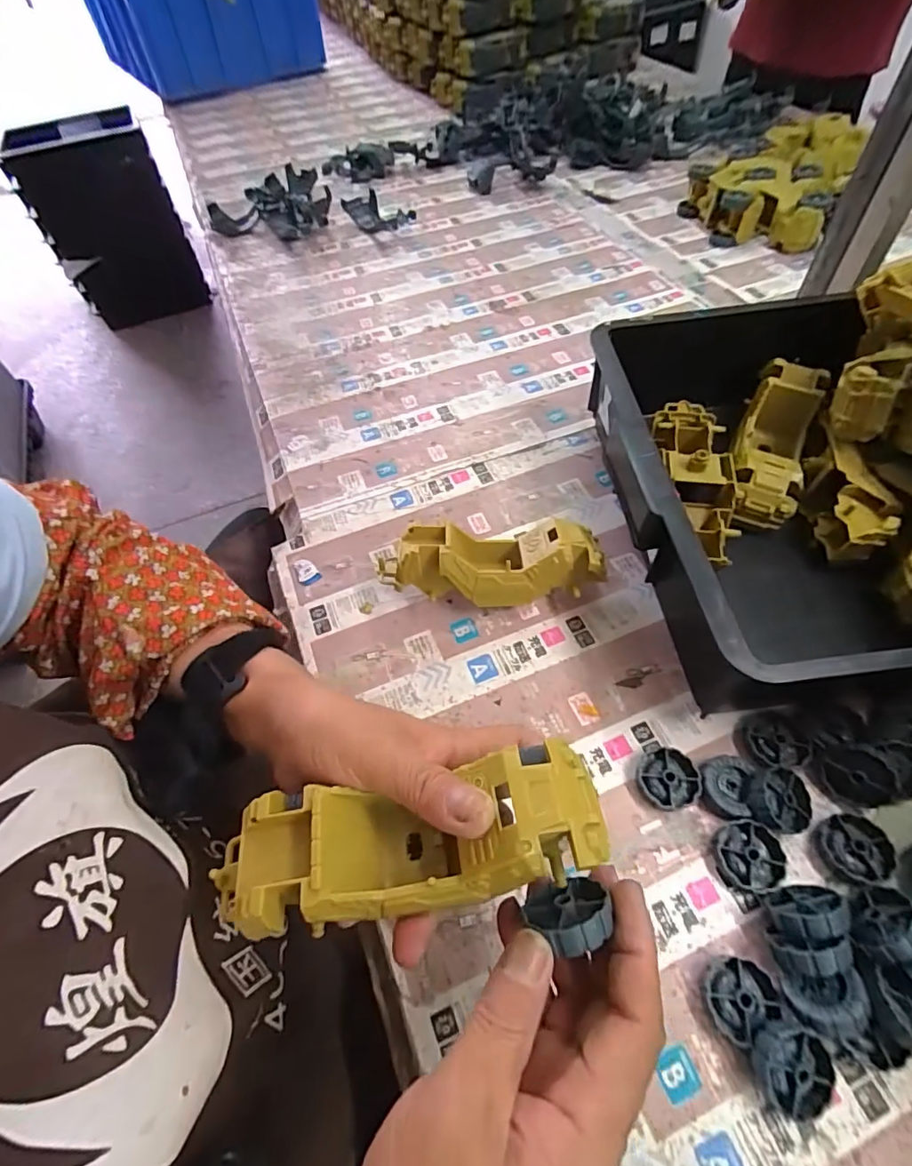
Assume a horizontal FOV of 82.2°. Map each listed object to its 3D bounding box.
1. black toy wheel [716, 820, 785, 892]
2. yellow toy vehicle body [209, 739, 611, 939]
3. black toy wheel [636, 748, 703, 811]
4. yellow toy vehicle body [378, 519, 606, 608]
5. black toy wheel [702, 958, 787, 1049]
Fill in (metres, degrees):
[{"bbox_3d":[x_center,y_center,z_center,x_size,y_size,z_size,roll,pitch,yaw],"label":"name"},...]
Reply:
[{"bbox_3d":[0.179,0.168,0.322,0.038,0.012,0.037,-1,55,2],"label":"black toy wheel"},{"bbox_3d":[-0.024,0.113,0.238,0.173,0.049,0.067,-13,55,3],"label":"yellow toy vehicle body"},{"bbox_3d":[0.142,0.131,0.349,0.038,0.011,0.037,-1,55,2],"label":"black toy wheel"},{"bbox_3d":[0.026,-0.012,0.416,0.168,0.063,0.057,-1,55,2],"label":"yellow toy vehicle body"},{"bbox_3d":[0.154,0.224,0.284,0.038,0.019,0.032,-24,58,-13],"label":"black toy wheel"}]

